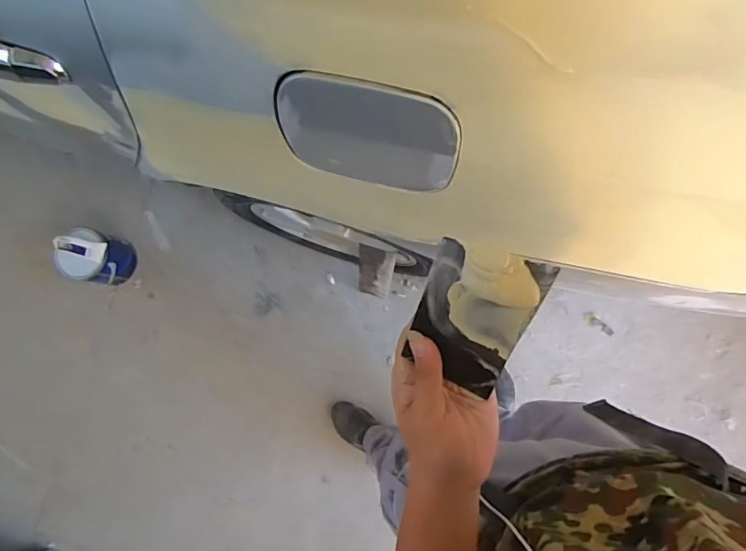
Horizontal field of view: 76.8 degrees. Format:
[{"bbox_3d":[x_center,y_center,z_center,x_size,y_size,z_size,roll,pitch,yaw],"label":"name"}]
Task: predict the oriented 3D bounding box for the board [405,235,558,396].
[{"bbox_3d":[0.067,0.033,0.321,0.072,0.013,0.120,18,128,4],"label":"board"}]

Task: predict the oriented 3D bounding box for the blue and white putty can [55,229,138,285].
[{"bbox_3d":[-0.781,-0.052,1.341,0.139,0.195,0.133,0,86,1],"label":"blue and white putty can"}]

